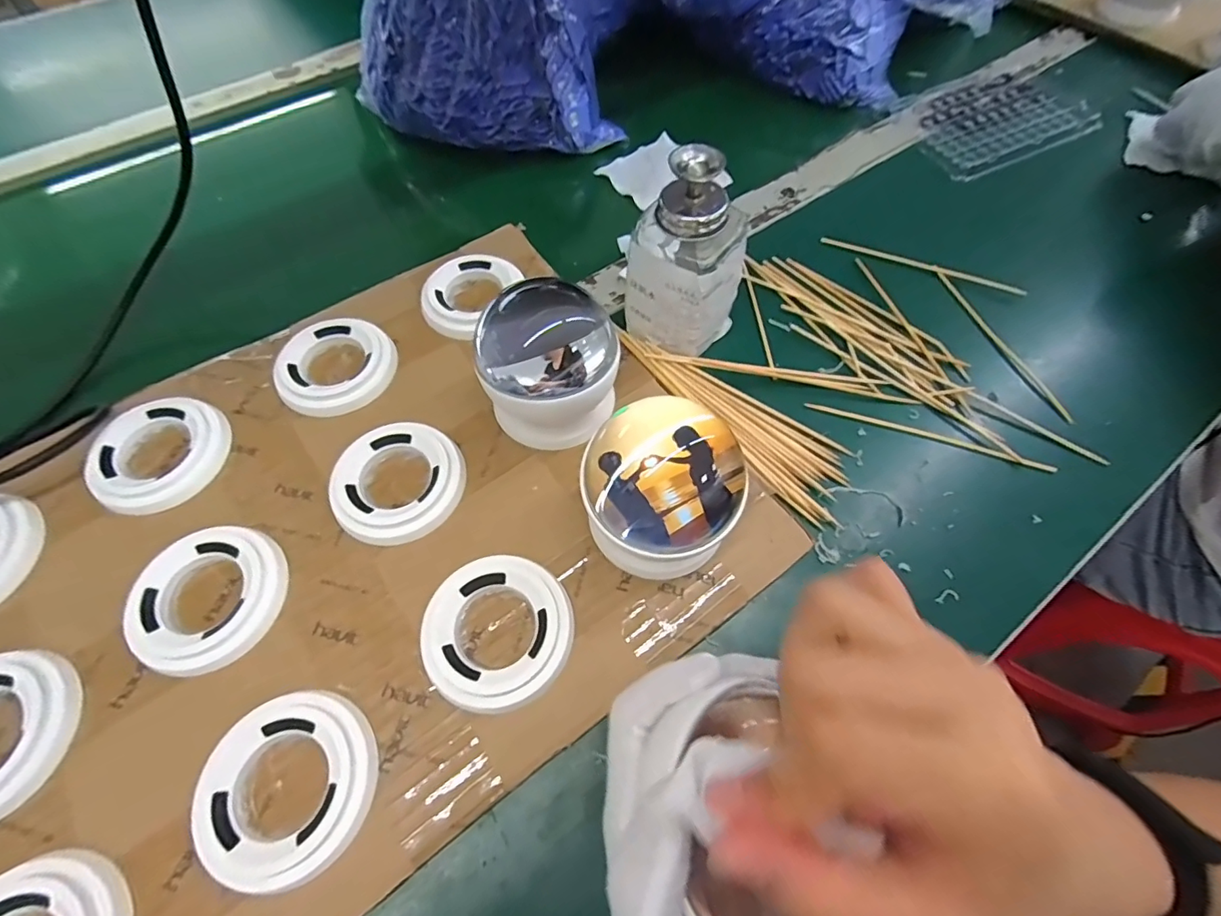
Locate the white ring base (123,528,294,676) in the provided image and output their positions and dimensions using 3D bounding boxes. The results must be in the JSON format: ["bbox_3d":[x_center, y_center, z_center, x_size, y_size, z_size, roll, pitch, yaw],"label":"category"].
[{"bbox_3d":[-0.199,0.070,0.260,0.068,0.013,0.069,0,62,-1],"label":"white ring base"}]

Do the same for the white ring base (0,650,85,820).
[{"bbox_3d":[-0.276,0.124,0.231,0.065,0.014,0.070,0,62,-1],"label":"white ring base"}]

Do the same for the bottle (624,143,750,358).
[{"bbox_3d":[0.044,-0.113,0.308,0.059,0.113,0.055,29,65,14],"label":"bottle"}]

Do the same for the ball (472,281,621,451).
[{"bbox_3d":[-0.033,-0.048,0.286,0.071,0.080,0.063,27,65,13],"label":"ball"}]

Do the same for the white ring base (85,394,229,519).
[{"bbox_3d":[-0.257,-0.002,0.298,0.068,0.013,0.067,0,62,-1],"label":"white ring base"}]

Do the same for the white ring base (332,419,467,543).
[{"bbox_3d":[-0.118,0.014,0.291,0.070,0.012,0.069,0,62,-1],"label":"white ring base"}]

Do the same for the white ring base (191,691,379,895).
[{"bbox_3d":[-0.137,0.139,0.223,0.069,0.013,0.069,0,62,-1],"label":"white ring base"}]

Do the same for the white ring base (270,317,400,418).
[{"bbox_3d":[-0.172,-0.058,0.330,0.070,0.013,0.064,0,62,-1],"label":"white ring base"}]

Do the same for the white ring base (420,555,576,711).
[{"bbox_3d":[-0.054,0.083,0.254,0.071,0.012,0.068,0,62,-1],"label":"white ring base"}]

